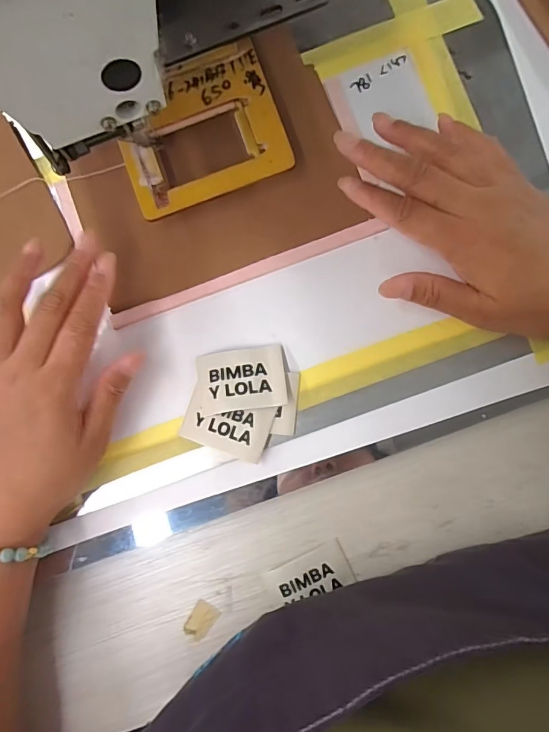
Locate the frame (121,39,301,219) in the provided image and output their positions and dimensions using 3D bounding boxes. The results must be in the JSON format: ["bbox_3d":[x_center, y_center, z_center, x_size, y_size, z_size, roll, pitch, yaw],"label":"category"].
[{"bbox_3d":[-0.049,-0.154,0.285,0.105,0.008,0.087,-20,87,1],"label":"frame"}]

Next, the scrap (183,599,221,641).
[{"bbox_3d":[-0.050,0.175,0.295,0.017,0.004,0.024,32,91,2],"label":"scrap"}]

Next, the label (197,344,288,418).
[{"bbox_3d":[-0.022,0.008,0.283,0.057,0.007,0.040,-8,74,2],"label":"label"}]

